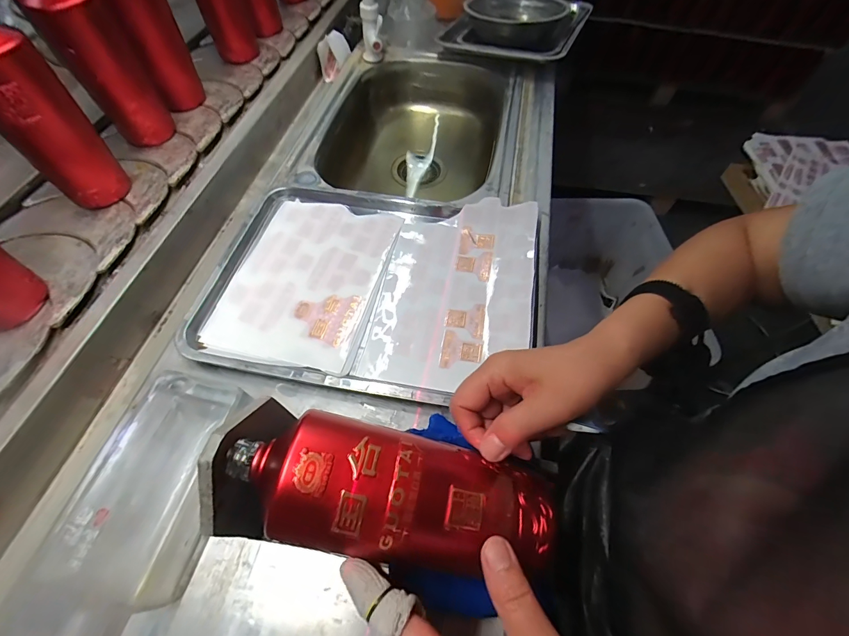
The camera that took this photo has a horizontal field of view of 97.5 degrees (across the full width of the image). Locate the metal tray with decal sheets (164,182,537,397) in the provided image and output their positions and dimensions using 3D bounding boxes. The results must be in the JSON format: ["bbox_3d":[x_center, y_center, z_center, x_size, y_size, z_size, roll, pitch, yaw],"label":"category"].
[{"bbox_3d":[-0.059,-0.050,0.452,0.382,0.036,0.274,6,60,1],"label":"metal tray with decal sheets"}]

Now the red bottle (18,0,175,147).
[{"bbox_3d":[-0.420,-0.336,0.491,0.084,0.196,0.073,-33,67,-20],"label":"red bottle"}]

